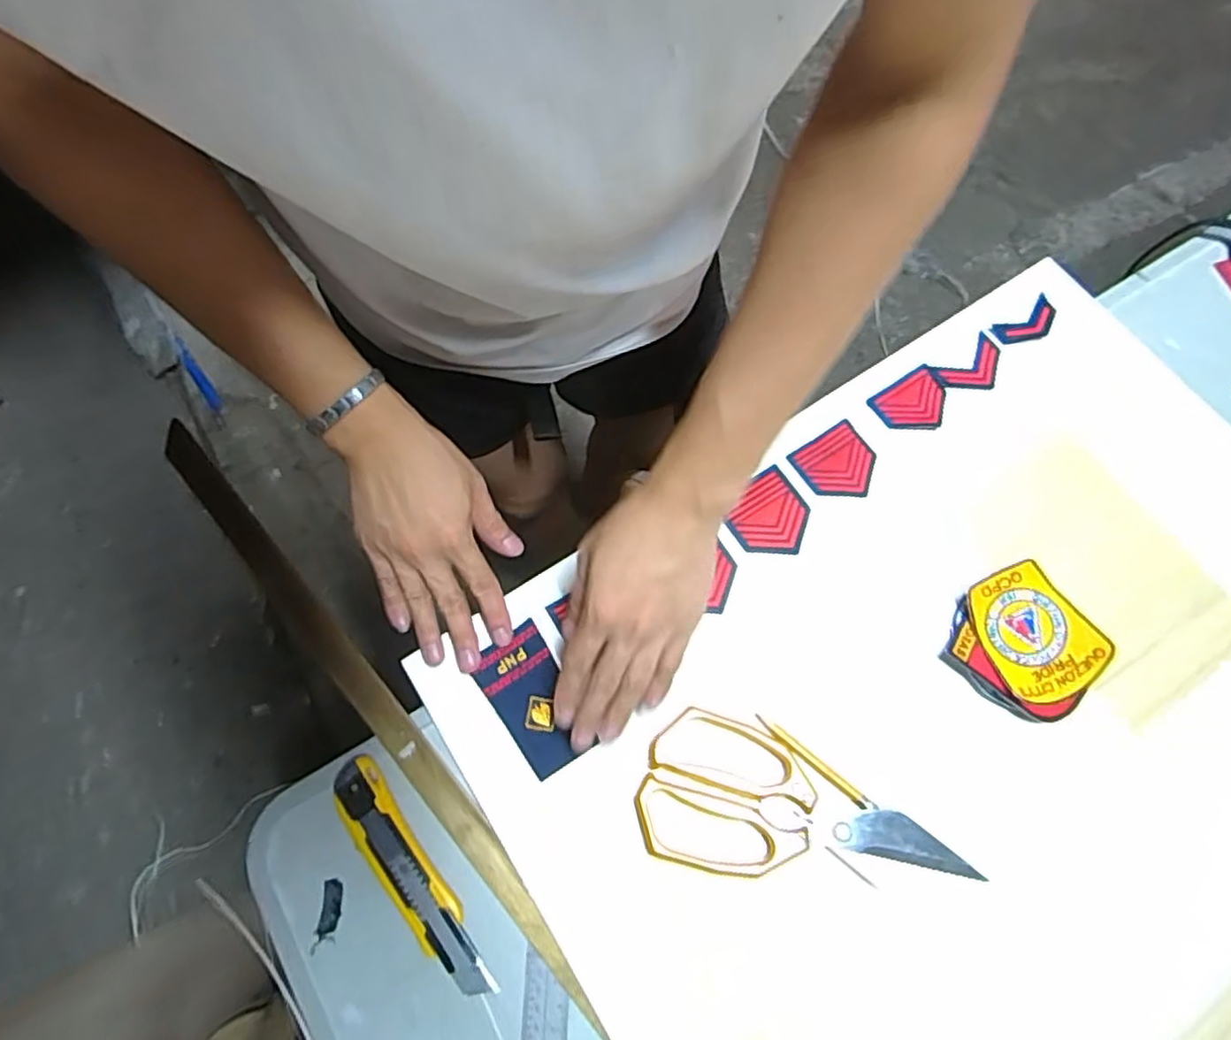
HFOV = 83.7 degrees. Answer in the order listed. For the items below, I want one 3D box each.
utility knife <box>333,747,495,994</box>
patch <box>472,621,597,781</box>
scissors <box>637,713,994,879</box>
[{"bbox_3d":[-0.136,0.234,0.450,0.035,0.017,0.166,-35,74,-11],"label":"utility knife"},{"bbox_3d":[-0.059,0.127,0.485,0.052,0.008,0.098,-30,74,-10],"label":"patch"},{"bbox_3d":[0.124,0.201,0.463,0.215,0.010,0.096,15,72,6],"label":"scissors"}]

